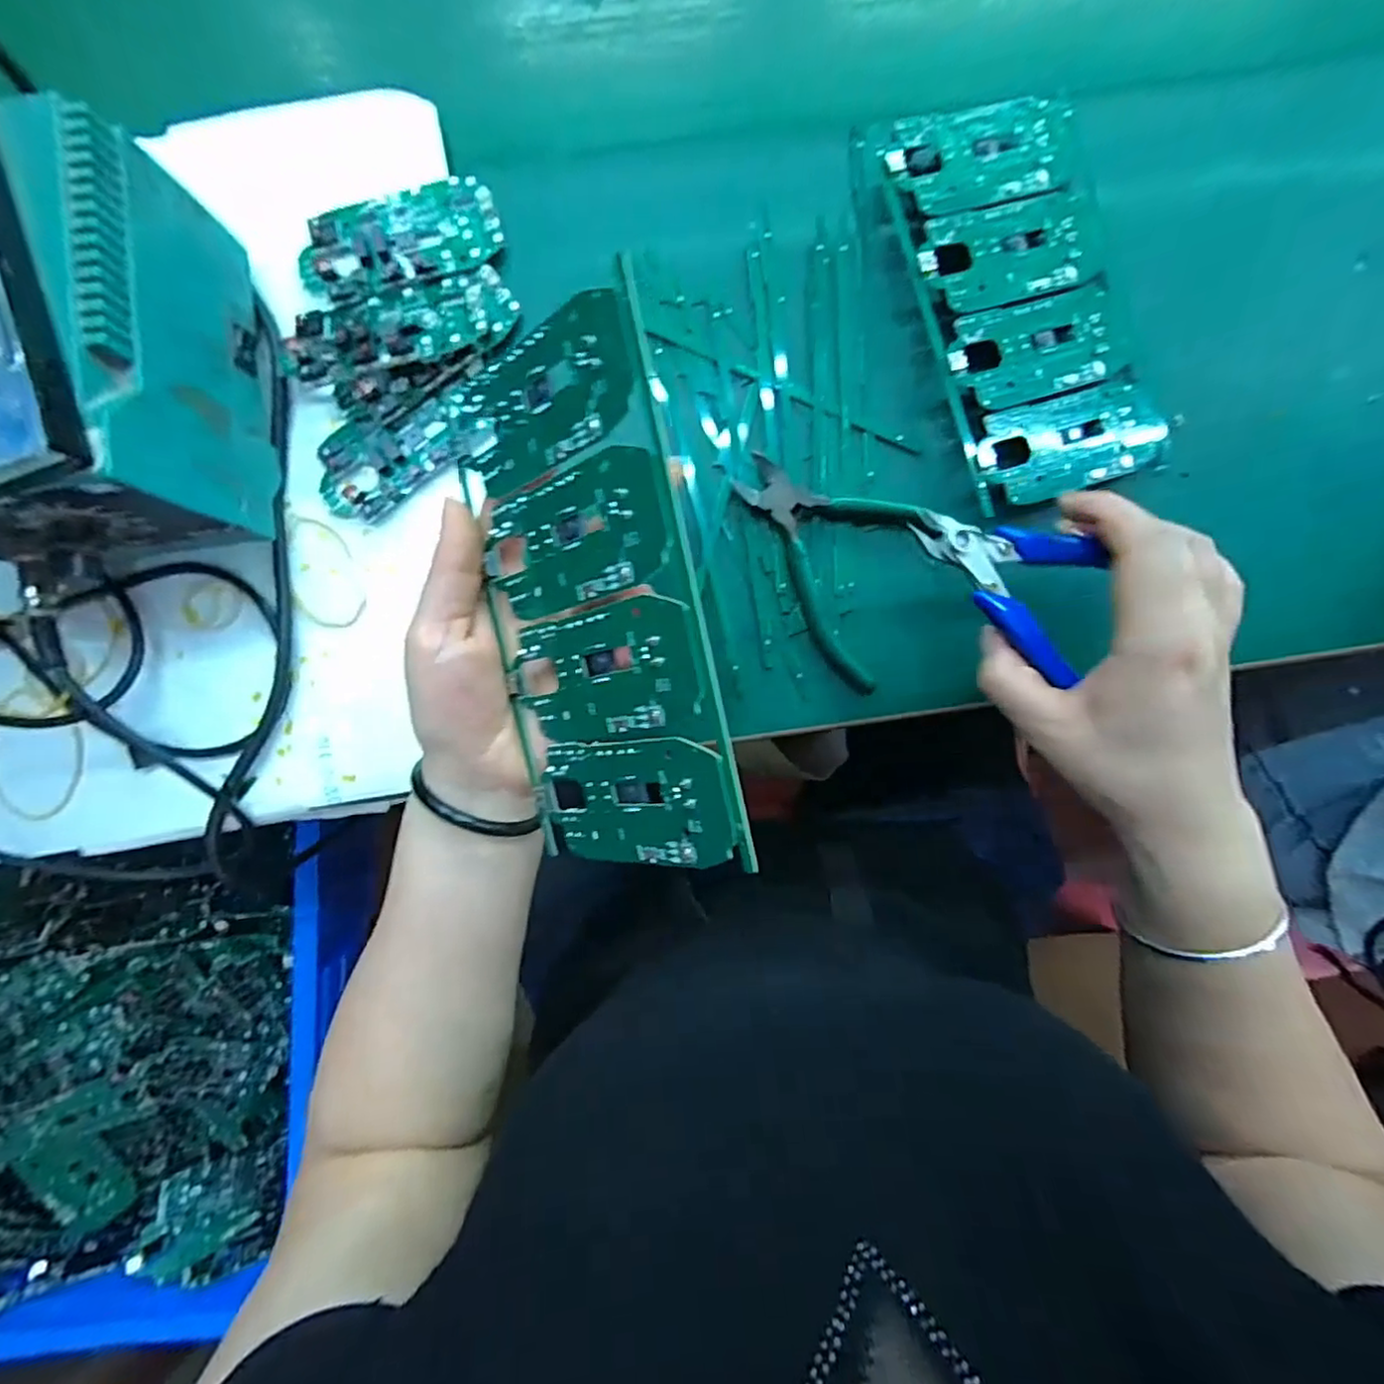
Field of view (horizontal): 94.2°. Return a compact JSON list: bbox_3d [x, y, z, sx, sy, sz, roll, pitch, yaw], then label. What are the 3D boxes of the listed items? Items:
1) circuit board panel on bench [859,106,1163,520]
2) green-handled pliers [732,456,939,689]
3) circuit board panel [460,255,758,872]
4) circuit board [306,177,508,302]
[{"bbox_3d":[0.161,-0.191,0.313,0.105,0.021,0.188,-18,90,-1],"label":"circuit board panel on bench"},{"bbox_3d":[0.061,-0.060,0.320,0.098,0.014,0.089,21,89,-1],"label":"green-handled pliers"},{"bbox_3d":[-0.036,-0.029,0.227,0.101,0.004,0.183,-8,96,41],"label":"circuit board panel"},{"bbox_3d":[-0.140,-0.217,0.307,0.094,0.009,0.042,-22,90,-1],"label":"circuit board"}]

